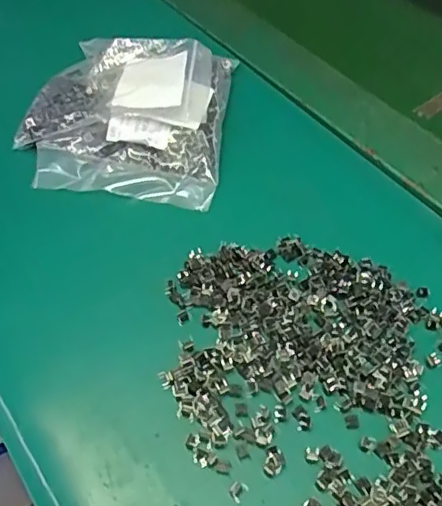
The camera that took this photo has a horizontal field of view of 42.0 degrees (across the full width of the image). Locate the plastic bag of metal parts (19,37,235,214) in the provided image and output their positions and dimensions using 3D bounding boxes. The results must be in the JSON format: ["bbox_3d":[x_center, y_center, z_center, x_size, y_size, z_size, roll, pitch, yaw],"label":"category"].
[{"bbox_3d":[-0.071,-0.111,0.434,0.144,0.036,0.146,4,52,4],"label":"plastic bag of metal parts"}]

